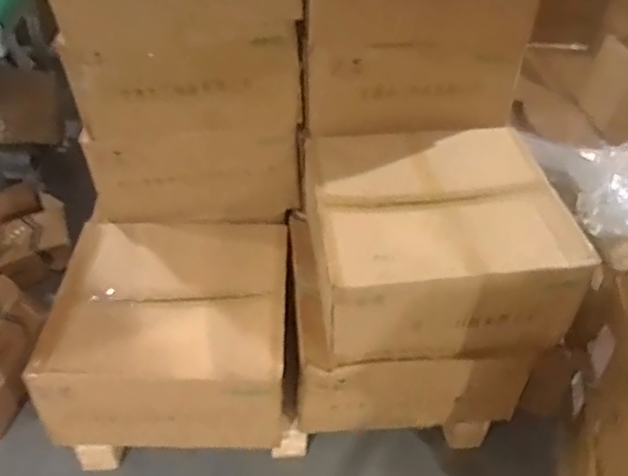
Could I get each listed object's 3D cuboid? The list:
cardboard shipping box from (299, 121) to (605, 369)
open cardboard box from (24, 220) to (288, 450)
[{"bbox_3d":[0.286,-0.021,1.522,0.566,0.293,0.531,0,40,-4],"label":"cardboard shipping box"},{"bbox_3d":[-0.368,0.230,1.630,0.583,0.312,0.520,1,40,-3],"label":"open cardboard box"}]

